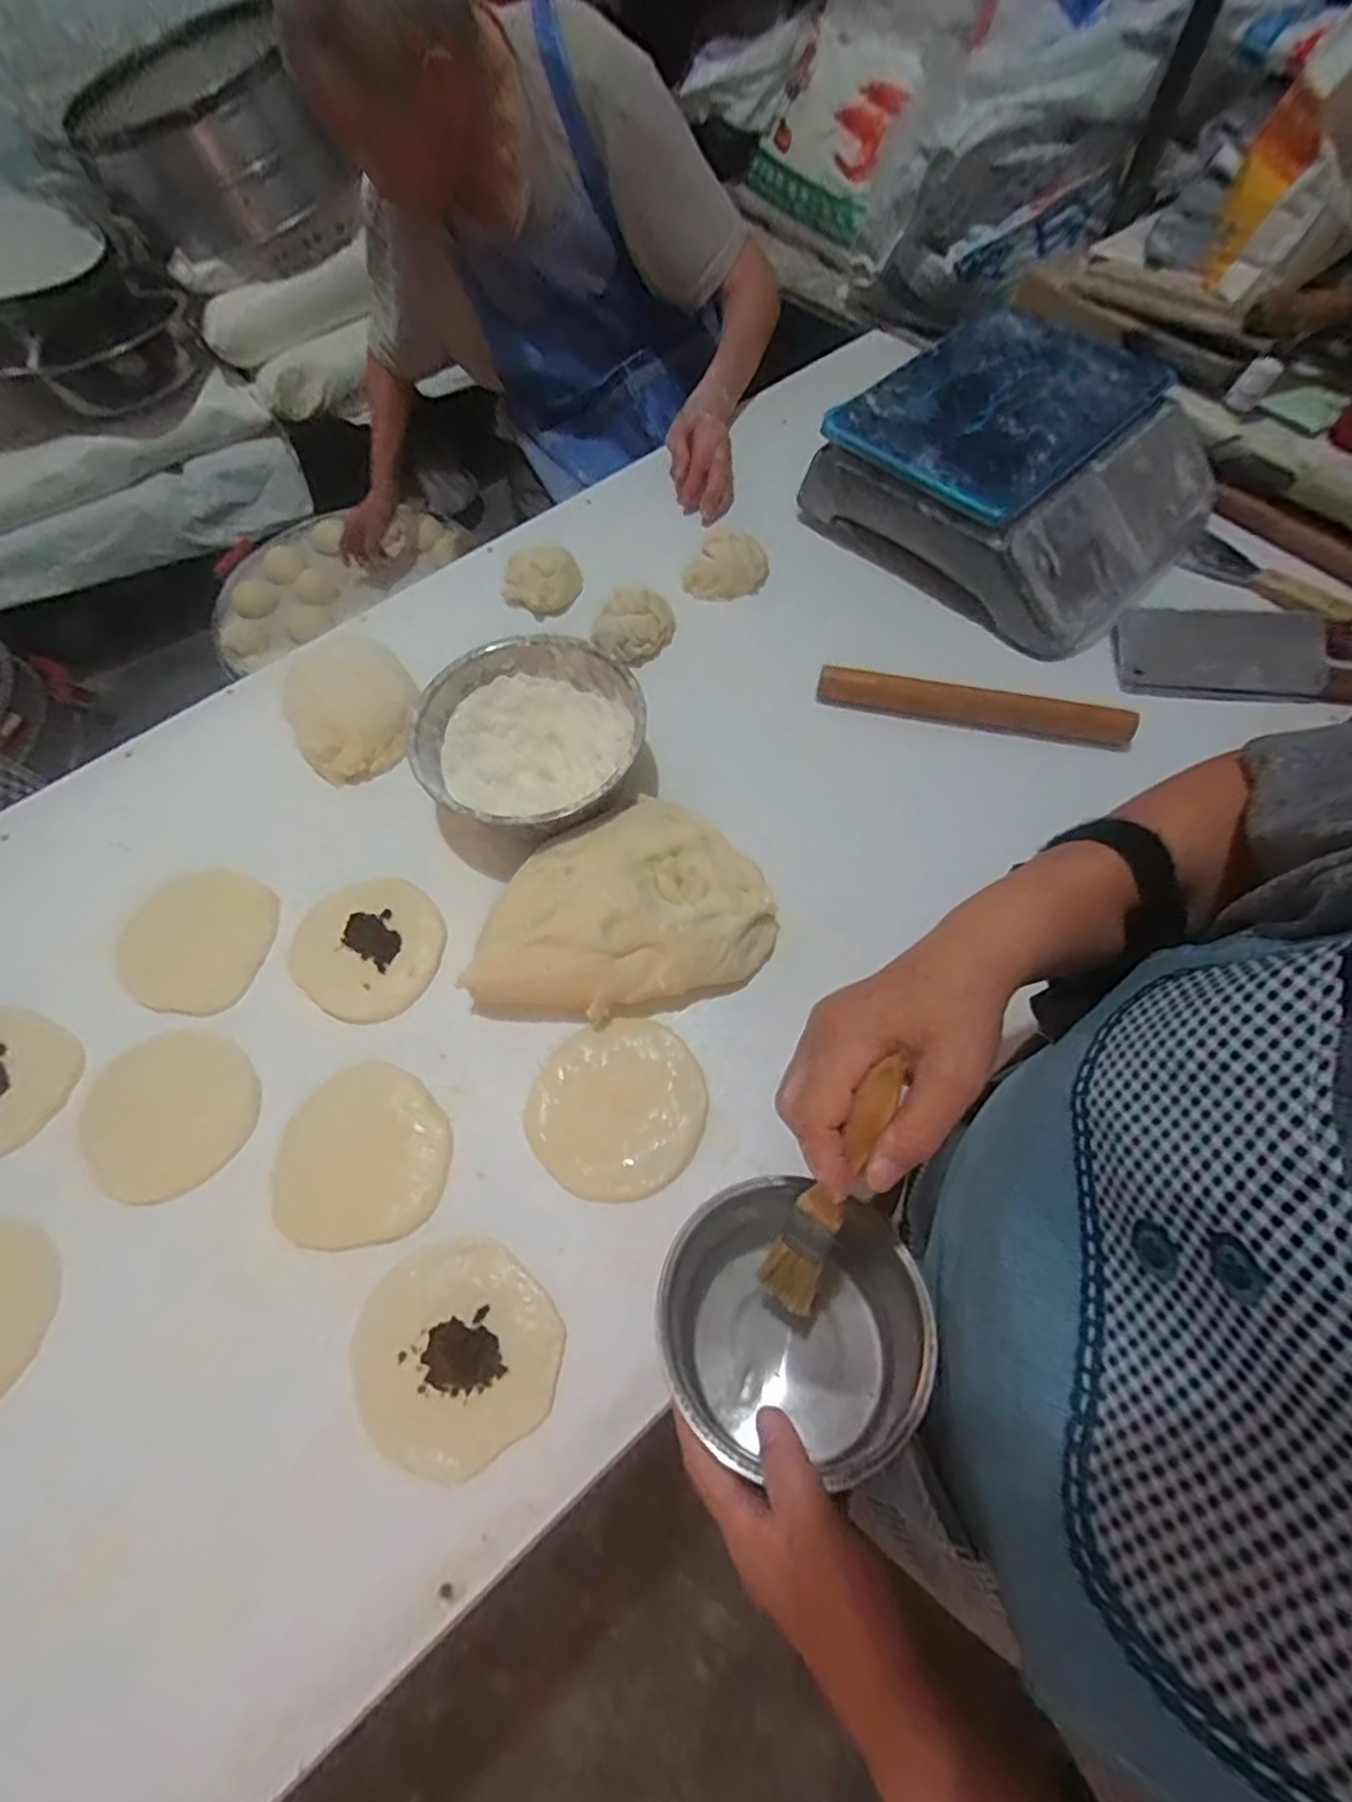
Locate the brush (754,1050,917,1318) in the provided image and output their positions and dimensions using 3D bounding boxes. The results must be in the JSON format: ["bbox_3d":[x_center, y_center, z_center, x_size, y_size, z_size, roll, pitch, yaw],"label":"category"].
[{"bbox_3d":[0.074,0.139,0.329,0.027,0.168,0.009,21,30,12],"label":"brush"}]

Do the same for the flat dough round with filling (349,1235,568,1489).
[{"bbox_3d":[-0.147,0.299,0.462,0.132,0.012,0.127,-1,63,2],"label":"flat dough round with filling"}]

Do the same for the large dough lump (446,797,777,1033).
[{"bbox_3d":[-0.052,0.007,0.575,0.254,0.075,0.176,-20,64,-8],"label":"large dough lump"}]

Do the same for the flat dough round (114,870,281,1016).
[{"bbox_3d":[-0.412,0.033,0.606,0.113,0.012,0.127,6,63,5],"label":"flat dough round"}]

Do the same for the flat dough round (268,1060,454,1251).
[{"bbox_3d":[-0.236,0.188,0.524,0.129,0.007,0.127,-1,63,2],"label":"flat dough round"}]

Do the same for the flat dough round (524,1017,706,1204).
[{"bbox_3d":[-0.043,0.155,0.529,0.126,0.008,0.131,-1,63,2],"label":"flat dough round"}]

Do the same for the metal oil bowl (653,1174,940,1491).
[{"bbox_3d":[0.070,0.225,0.379,0.148,0.081,0.148,-3,53,4],"label":"metal oil bowl"}]

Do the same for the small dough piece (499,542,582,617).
[{"bbox_3d":[-0.150,-0.363,0.780,0.081,0.041,0.079,-1,63,2],"label":"small dough piece"}]

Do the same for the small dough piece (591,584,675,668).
[{"bbox_3d":[-0.046,-0.294,0.737,0.070,0.045,0.093,40,71,19],"label":"small dough piece"}]

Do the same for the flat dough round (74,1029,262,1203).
[{"bbox_3d":[-0.398,0.165,0.545,0.125,0.005,0.127,-1,63,2],"label":"flat dough round"}]

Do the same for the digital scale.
[{"bbox_3d":[0.381,-0.463,0.756,0.334,0.111,0.345,-37,68,-16],"label":"digital scale"}]

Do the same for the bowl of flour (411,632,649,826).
[{"bbox_3d":[-0.128,-0.138,0.642,0.195,0.085,0.194,-1,63,2],"label":"bowl of flour"}]

